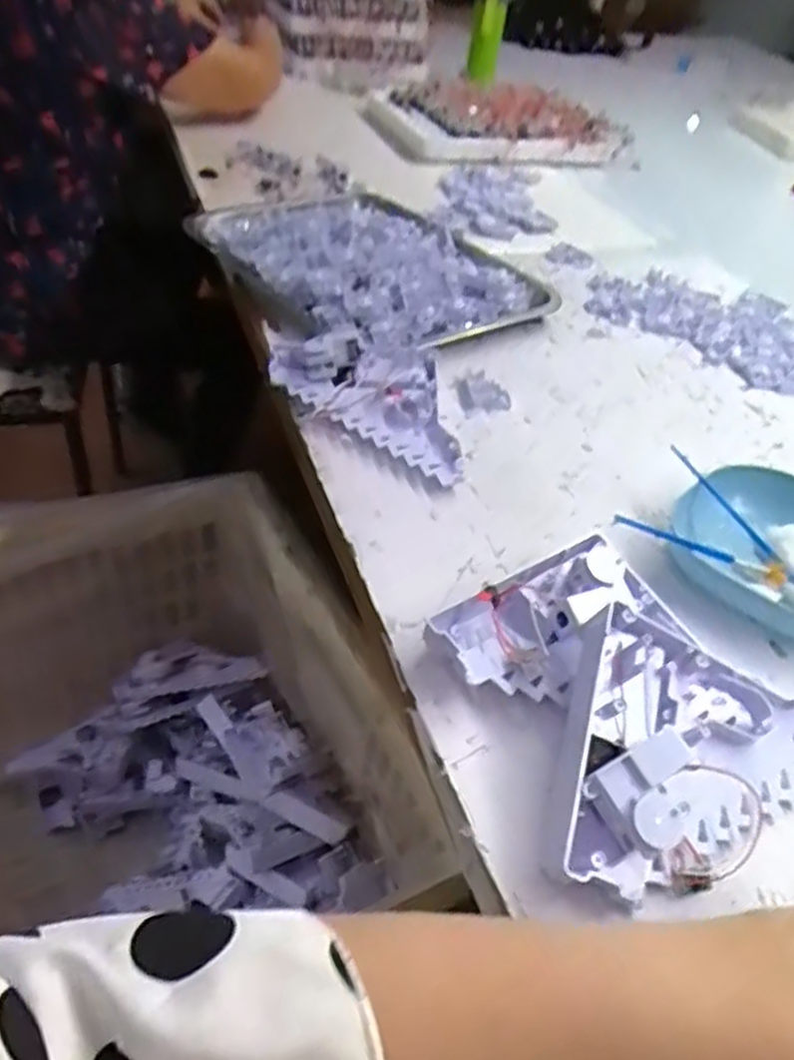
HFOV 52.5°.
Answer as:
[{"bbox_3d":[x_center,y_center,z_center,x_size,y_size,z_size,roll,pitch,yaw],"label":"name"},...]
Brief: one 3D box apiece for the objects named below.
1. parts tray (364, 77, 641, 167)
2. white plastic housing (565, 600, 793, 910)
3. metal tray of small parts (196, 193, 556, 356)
[{"bbox_3d":[0.162,-0.654,1.288,0.370,0.055,0.271,-6,41,-16],"label":"parts tray"},{"bbox_3d":[0.156,0.113,0.375,0.145,0.055,0.126,12,40,6],"label":"white plastic housing"},{"bbox_3d":[-0.032,-0.283,0.827,0.260,0.032,0.352,-25,49,-33],"label":"metal tray of small parts"}]

